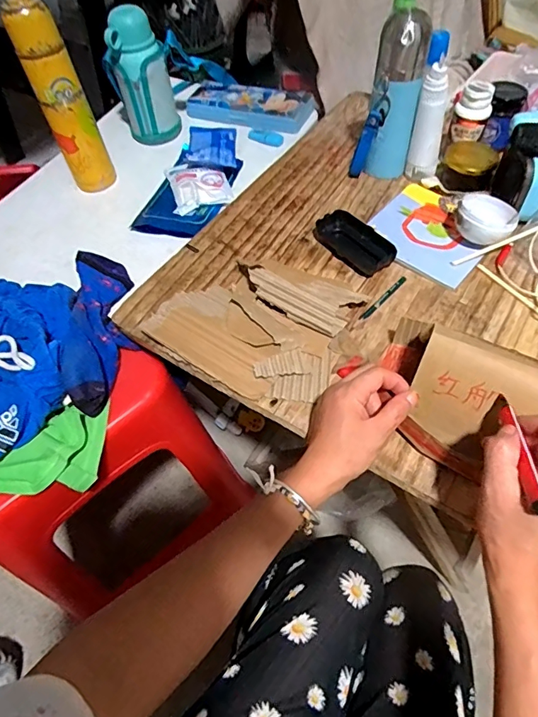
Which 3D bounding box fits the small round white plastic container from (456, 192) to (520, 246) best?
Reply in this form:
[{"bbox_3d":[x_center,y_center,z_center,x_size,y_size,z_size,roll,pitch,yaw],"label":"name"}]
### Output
[{"bbox_3d":[0.266,-0.166,0.568,0.069,0.046,0.064,-2,54,3],"label":"small round white plastic container"}]

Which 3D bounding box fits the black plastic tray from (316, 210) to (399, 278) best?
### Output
[{"bbox_3d":[0.108,-0.147,0.586,0.058,0.023,0.107,-34,60,-18],"label":"black plastic tray"}]

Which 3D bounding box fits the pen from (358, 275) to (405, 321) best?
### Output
[{"bbox_3d":[0.135,-0.071,0.538,0.008,0.004,0.086,37,65,25],"label":"pen"}]

